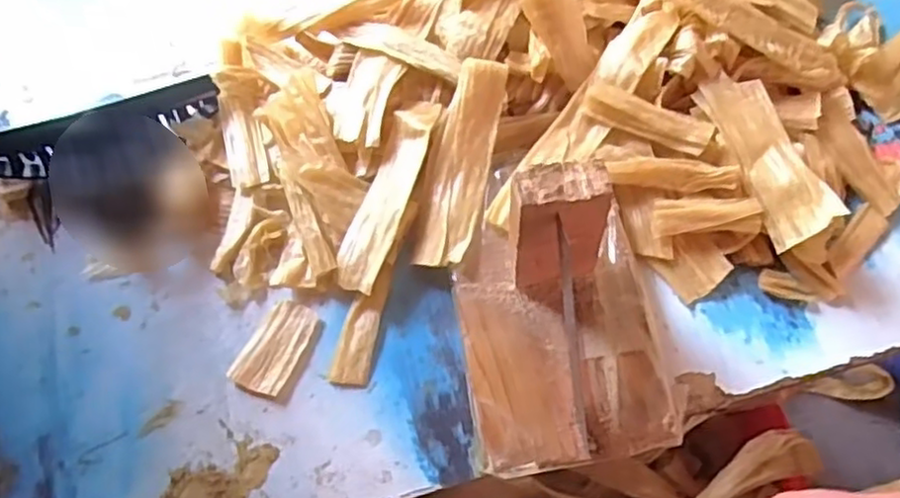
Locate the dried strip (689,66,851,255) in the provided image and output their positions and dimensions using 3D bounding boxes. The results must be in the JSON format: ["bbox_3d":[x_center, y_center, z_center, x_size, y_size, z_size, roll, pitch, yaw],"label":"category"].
[{"bbox_3d":[0.156,-0.048,0.341,0.031,0.017,0.092,-19,67,-7],"label":"dried strip"}]

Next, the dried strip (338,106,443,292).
[{"bbox_3d":[-0.030,-0.028,0.344,0.023,0.010,0.102,15,79,26],"label":"dried strip"}]

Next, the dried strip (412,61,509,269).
[{"bbox_3d":[0.005,-0.043,0.344,0.032,0.010,0.105,13,81,7],"label":"dried strip"}]

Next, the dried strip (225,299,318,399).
[{"bbox_3d":[-0.084,0.048,0.334,0.026,0.004,0.045,23,69,11],"label":"dried strip"}]

